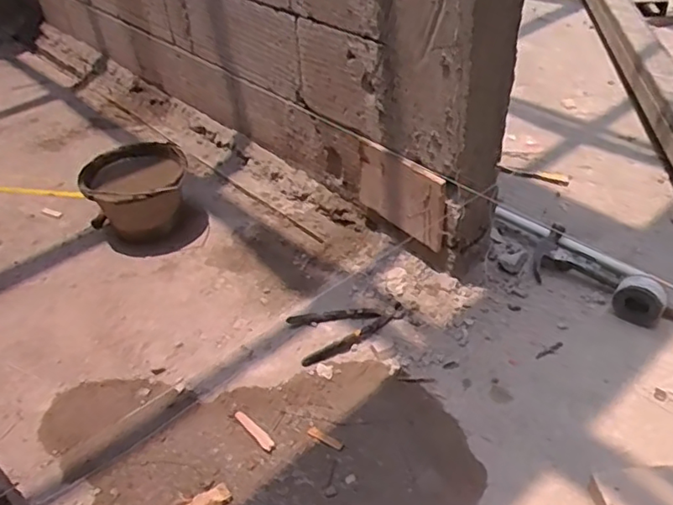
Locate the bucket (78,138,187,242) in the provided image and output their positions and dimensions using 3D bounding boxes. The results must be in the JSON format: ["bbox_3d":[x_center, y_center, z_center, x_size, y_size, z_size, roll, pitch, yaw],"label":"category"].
[{"bbox_3d":[-0.475,-0.143,1.467,0.244,0.148,0.294,-16,39,-12],"label":"bucket"}]

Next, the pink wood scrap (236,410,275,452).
[{"bbox_3d":[-0.132,0.286,0.983,0.019,0.006,0.091,-31,45,-28],"label":"pink wood scrap"}]

